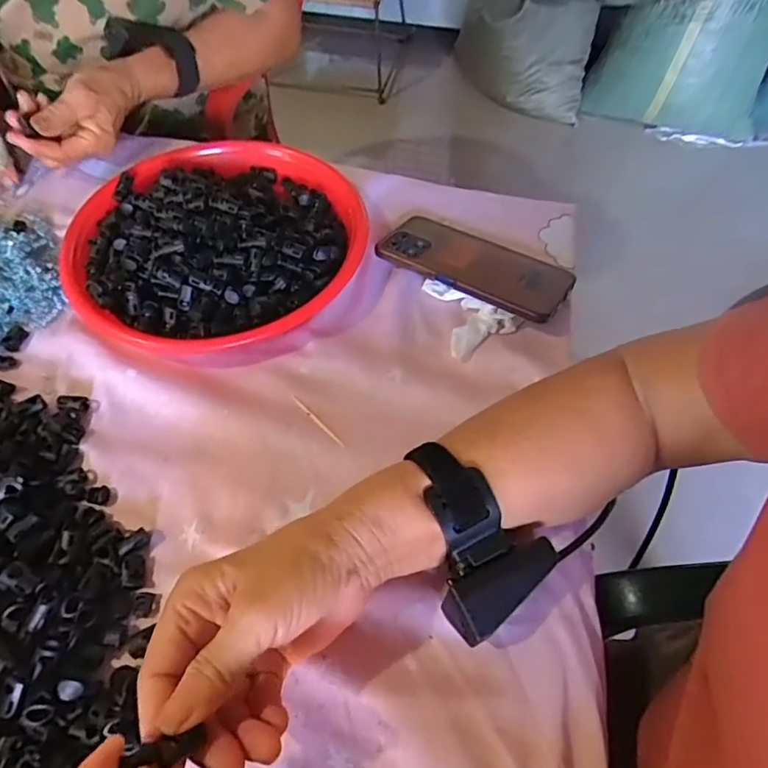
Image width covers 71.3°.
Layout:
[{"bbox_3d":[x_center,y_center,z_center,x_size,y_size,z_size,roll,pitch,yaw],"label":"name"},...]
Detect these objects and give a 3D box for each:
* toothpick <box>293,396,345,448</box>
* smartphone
[{"bbox_3d":[-0.049,0.027,0.390,0.004,0.004,0.057,-39,66,-21],"label":"toothpick"},{"bbox_3d":[0.078,-0.107,0.464,0.164,0.011,0.075,27,53,19],"label":"smartphone"}]

